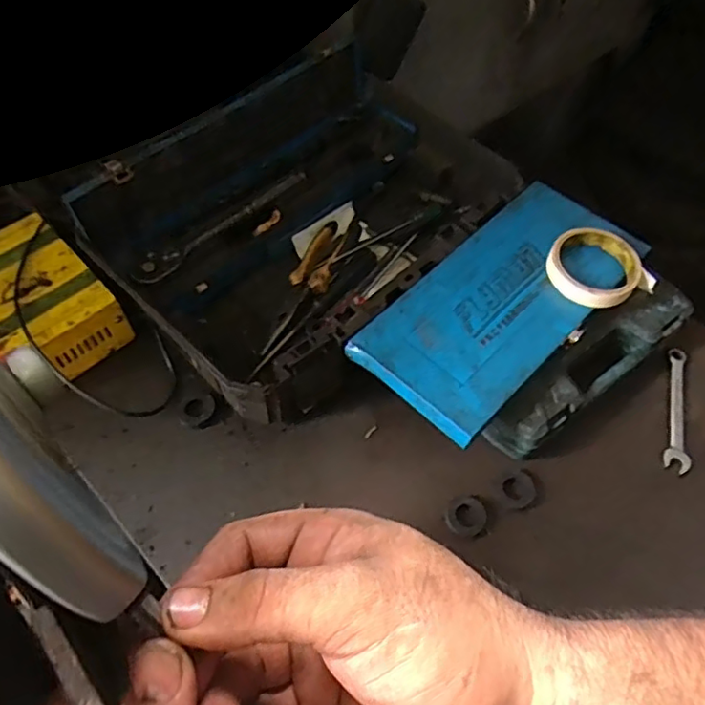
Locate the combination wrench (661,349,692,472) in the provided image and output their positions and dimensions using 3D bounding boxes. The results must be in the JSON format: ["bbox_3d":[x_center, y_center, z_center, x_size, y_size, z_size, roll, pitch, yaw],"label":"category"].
[{"bbox_3d":[0.342,0.058,0.619,0.025,0.009,0.146,13,58,7],"label":"combination wrench"}]

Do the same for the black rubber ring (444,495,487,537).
[{"bbox_3d":[0.106,0.153,0.549,0.038,0.008,0.037,1,57,-1],"label":"black rubber ring"}]

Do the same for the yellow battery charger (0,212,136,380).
[{"bbox_3d":[-0.343,-0.050,0.623,0.187,0.066,0.133,40,65,21],"label":"yellow battery charger"}]

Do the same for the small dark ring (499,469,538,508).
[{"bbox_3d":[0.161,0.131,0.564,0.039,0.006,0.034,-24,61,-16],"label":"small dark ring"}]

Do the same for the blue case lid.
[{"bbox_3d":[0.153,-0.057,0.589,0.302,0.025,0.148,-40,66,-23],"label":"blue case lid"}]

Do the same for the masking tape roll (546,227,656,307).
[{"bbox_3d":[0.249,-0.088,0.601,0.089,0.017,0.093,1,57,-1],"label":"masking tape roll"}]

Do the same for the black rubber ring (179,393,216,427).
[{"bbox_3d":[-0.159,0.058,0.601,0.037,0.004,0.032,-26,62,-17],"label":"black rubber ring"}]

